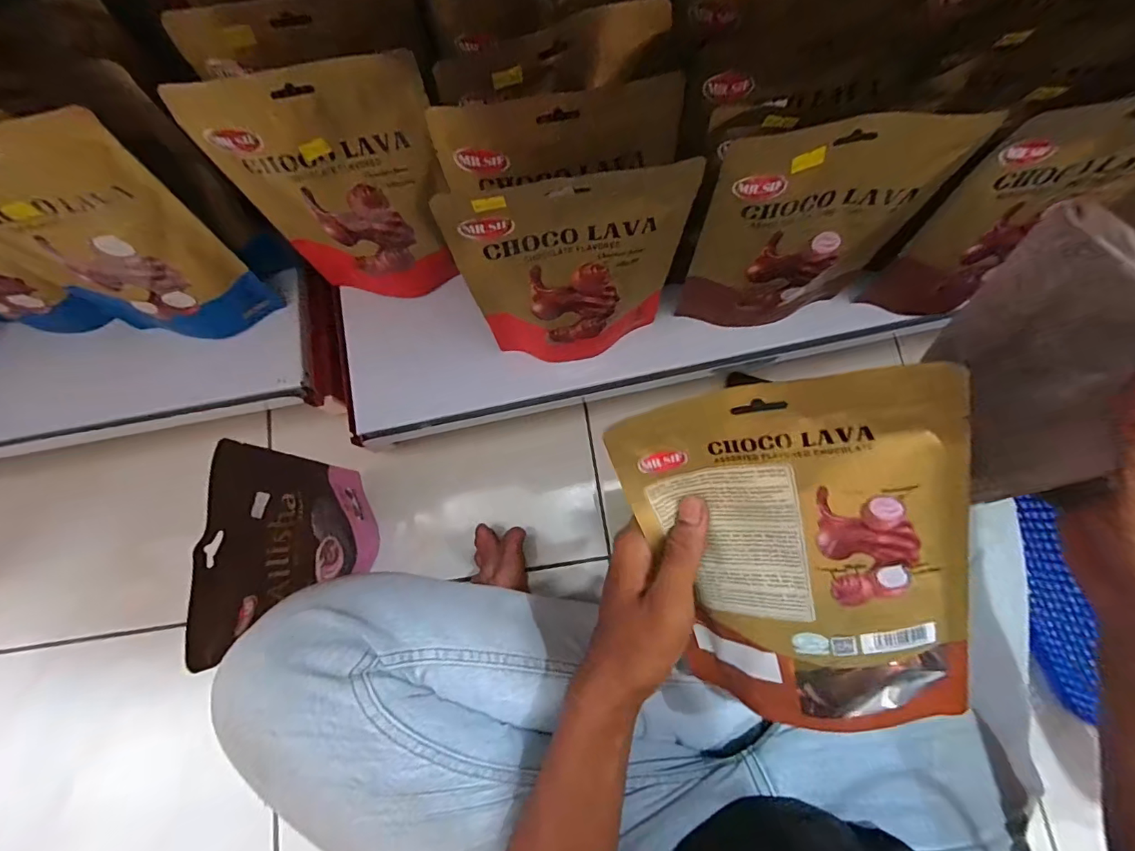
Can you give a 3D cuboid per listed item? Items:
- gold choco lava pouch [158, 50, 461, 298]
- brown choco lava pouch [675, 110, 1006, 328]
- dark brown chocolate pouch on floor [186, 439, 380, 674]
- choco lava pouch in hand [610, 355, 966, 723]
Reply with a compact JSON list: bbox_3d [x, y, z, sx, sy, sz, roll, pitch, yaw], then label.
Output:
[{"bbox_3d":[-0.181,-0.194,0.422,0.161,0.211,0.052,-13,78,-1],"label":"gold choco lava pouch"},{"bbox_3d":[0.195,-0.153,0.405,0.171,0.219,0.045,-10,78,0],"label":"brown choco lava pouch"},{"bbox_3d":[-0.252,0.113,0.466,0.043,0.214,0.162,-1,78,2],"label":"dark brown chocolate pouch on floor"},{"bbox_3d":[0.132,0.082,0.280,0.163,0.024,0.220,-10,105,27],"label":"choco lava pouch in hand"}]

